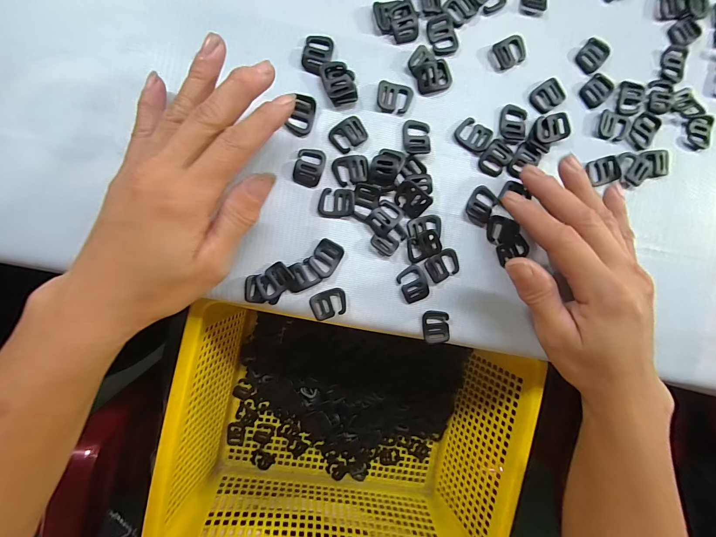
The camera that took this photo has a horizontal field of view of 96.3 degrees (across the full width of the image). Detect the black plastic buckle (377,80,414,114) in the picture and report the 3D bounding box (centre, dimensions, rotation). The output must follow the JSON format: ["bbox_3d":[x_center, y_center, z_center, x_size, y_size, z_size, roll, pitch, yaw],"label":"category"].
[{"bbox_3d":[0.024,-0.112,0.210,0.023,0.004,0.018,4,92,-6],"label":"black plastic buckle"}]

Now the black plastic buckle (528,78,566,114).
[{"bbox_3d":[0.130,-0.119,0.219,0.023,0.004,0.018,-38,95,-3],"label":"black plastic buckle"}]

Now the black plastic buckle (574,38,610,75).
[{"bbox_3d":[0.163,-0.148,0.222,0.017,0.004,0.021,41,88,-6],"label":"black plastic buckle"}]

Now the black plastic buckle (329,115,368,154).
[{"bbox_3d":[-0.006,-0.087,0.208,0.023,0.004,0.017,-36,95,-3],"label":"black plastic buckle"}]

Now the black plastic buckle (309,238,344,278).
[{"bbox_3d":[-0.021,-0.007,0.209,0.017,0.004,0.023,29,89,-6],"label":"black plastic buckle"}]

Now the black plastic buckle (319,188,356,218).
[{"bbox_3d":[-0.014,-0.042,0.208,0.023,0.004,0.018,2,92,-5],"label":"black plastic buckle"}]

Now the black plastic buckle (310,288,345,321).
[{"bbox_3d":[-0.019,0.023,0.209,0.023,0.004,0.018,-17,94,-4],"label":"black plastic buckle"}]

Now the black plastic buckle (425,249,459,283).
[{"bbox_3d":[0.057,-0.002,0.216,0.023,0.004,0.018,-28,95,-4],"label":"black plastic buckle"}]

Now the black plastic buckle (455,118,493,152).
[{"bbox_3d":[0.078,-0.090,0.215,0.022,0.004,0.018,34,89,-6],"label":"black plastic buckle"}]

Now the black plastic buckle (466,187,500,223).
[{"bbox_3d":[0.084,-0.044,0.217,0.018,0.004,0.021,31,89,-6],"label":"black plastic buckle"}]

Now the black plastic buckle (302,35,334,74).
[{"bbox_3d":[-0.026,-0.137,0.204,0.017,0.006,0.024,12,91,-6],"label":"black plastic buckle"}]

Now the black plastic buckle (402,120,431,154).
[{"bbox_3d":[0.039,-0.087,0.212,0.018,0.004,0.022,-5,93,-5],"label":"black plastic buckle"}]

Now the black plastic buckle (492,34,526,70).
[{"bbox_3d":[0.103,-0.147,0.216,0.022,0.004,0.018,-30,95,-3],"label":"black plastic buckle"}]

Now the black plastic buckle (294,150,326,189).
[{"bbox_3d":[-0.031,-0.065,0.206,0.017,0.004,0.024,14,91,-6],"label":"black plastic buckle"}]

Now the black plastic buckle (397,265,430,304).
[{"bbox_3d":[0.037,0.010,0.214,0.018,0.004,0.023,-23,94,-4],"label":"black plastic buckle"}]

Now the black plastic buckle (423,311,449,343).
[{"bbox_3d":[0.053,0.039,0.217,0.019,0.004,0.022,0,92,-5],"label":"black plastic buckle"}]

